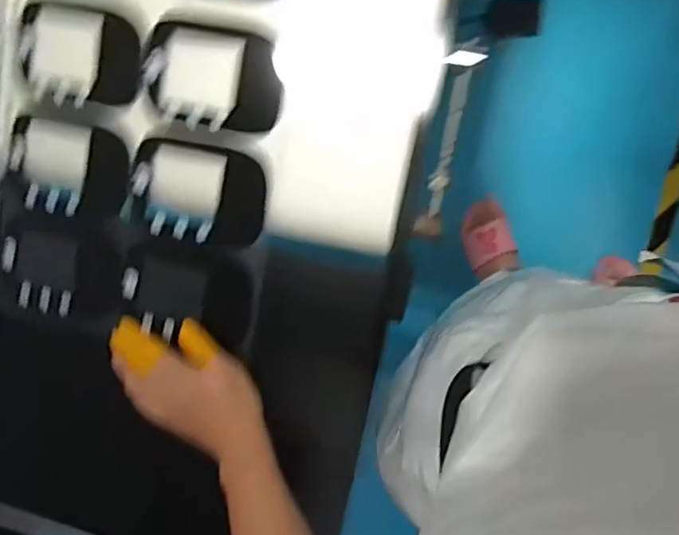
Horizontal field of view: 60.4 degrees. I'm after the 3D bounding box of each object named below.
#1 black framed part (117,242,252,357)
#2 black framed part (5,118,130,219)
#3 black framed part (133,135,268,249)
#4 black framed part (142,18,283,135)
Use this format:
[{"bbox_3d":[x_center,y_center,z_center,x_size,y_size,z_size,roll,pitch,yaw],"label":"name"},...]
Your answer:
[{"bbox_3d":[-0.147,0.025,0.560,0.128,0.010,0.097,10,100,1],"label":"black framed part"},{"bbox_3d":[-0.259,-0.098,0.568,0.131,0.025,0.090,10,101,14],"label":"black framed part"},{"bbox_3d":[-0.131,-0.066,0.535,0.128,0.017,0.092,7,100,1],"label":"black framed part"},{"bbox_3d":[-0.112,-0.167,0.514,0.127,0.014,0.085,9,100,1],"label":"black framed part"}]

